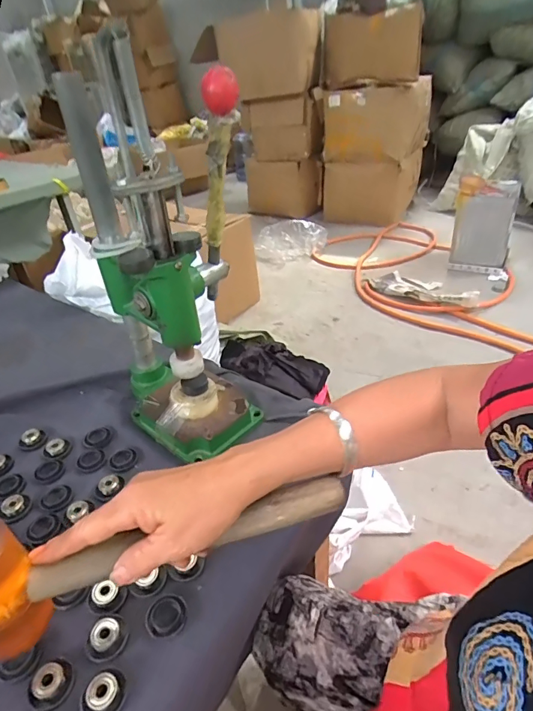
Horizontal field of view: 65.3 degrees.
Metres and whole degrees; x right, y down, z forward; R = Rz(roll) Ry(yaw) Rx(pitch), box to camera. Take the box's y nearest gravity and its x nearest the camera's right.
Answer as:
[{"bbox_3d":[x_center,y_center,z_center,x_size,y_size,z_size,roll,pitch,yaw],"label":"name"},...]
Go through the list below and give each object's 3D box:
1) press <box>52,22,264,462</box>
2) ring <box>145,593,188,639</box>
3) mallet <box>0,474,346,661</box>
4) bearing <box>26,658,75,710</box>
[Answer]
[{"bbox_3d":[-0.099,-0.087,0.451,0.150,0.382,0.163,-14,36,-14],"label":"press"},{"bbox_3d":[-0.084,0.220,0.352,0.032,0.004,0.033,8,43,-7],"label":"ring"},{"bbox_3d":[-0.077,0.138,0.306,0.289,0.071,0.050,-8,35,-16],"label":"mallet"},{"bbox_3d":[-0.163,0.246,0.313,0.029,0.010,0.029,-2,35,2],"label":"bearing"}]

